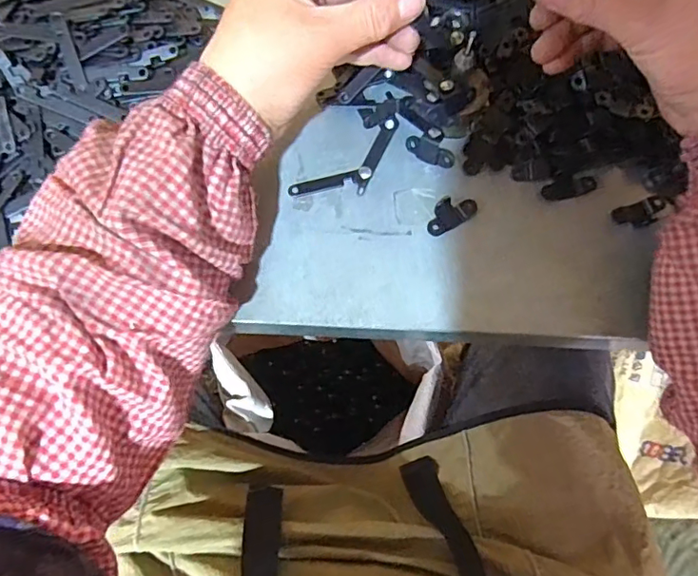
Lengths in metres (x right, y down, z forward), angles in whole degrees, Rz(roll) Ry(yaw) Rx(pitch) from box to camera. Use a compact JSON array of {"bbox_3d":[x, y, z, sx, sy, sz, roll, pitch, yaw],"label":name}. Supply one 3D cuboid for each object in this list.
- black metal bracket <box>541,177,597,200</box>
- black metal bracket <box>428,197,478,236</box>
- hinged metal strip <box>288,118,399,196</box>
[{"bbox_3d":[0.136,-0.062,0.336,0.033,0.004,0.012,-14,76,-4],"label":"black metal bracket"},{"bbox_3d":[0.061,-0.045,0.331,0.033,0.004,0.019,-33,78,-8],"label":"black metal bracket"},{"bbox_3d":[0.004,-0.074,0.339,0.081,0.006,0.029,-36,79,-9],"label":"hinged metal strip"}]

